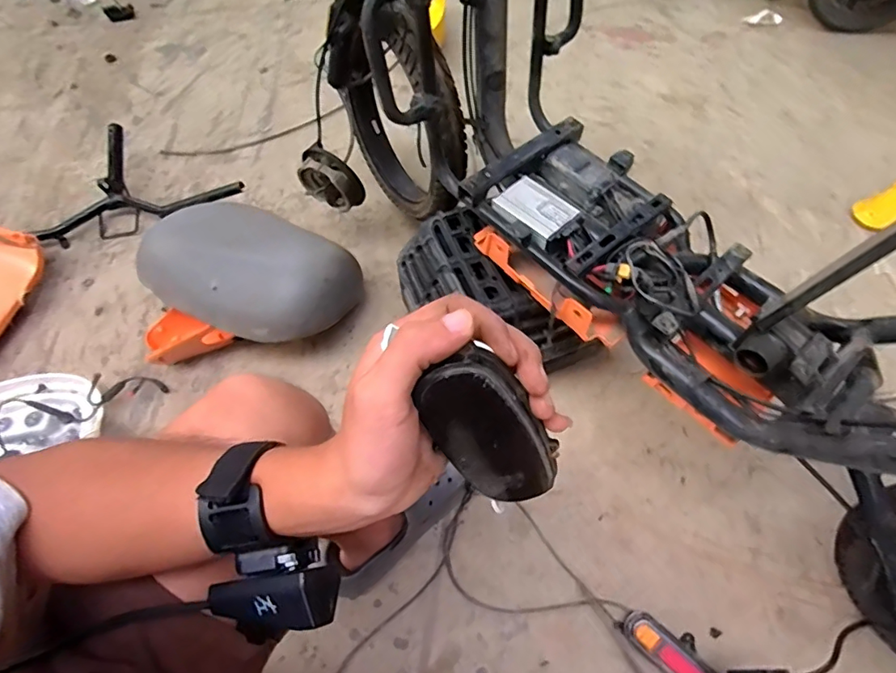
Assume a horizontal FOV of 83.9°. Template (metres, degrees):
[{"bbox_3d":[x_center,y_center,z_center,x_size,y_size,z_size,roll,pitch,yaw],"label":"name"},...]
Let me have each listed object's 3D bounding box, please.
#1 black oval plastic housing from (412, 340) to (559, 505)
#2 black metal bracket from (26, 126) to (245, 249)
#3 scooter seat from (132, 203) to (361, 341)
[{"bbox_3d":[0.022,0.048,0.271,0.051,0.121,0.030,-24,38,8],"label":"black oval plastic housing"},{"bbox_3d":[-0.637,-0.254,1.017,0.374,0.102,0.288,26,64,14],"label":"black metal bracket"},{"bbox_3d":[-0.326,-0.111,0.819,0.308,0.092,0.205,21,63,11],"label":"scooter seat"}]

